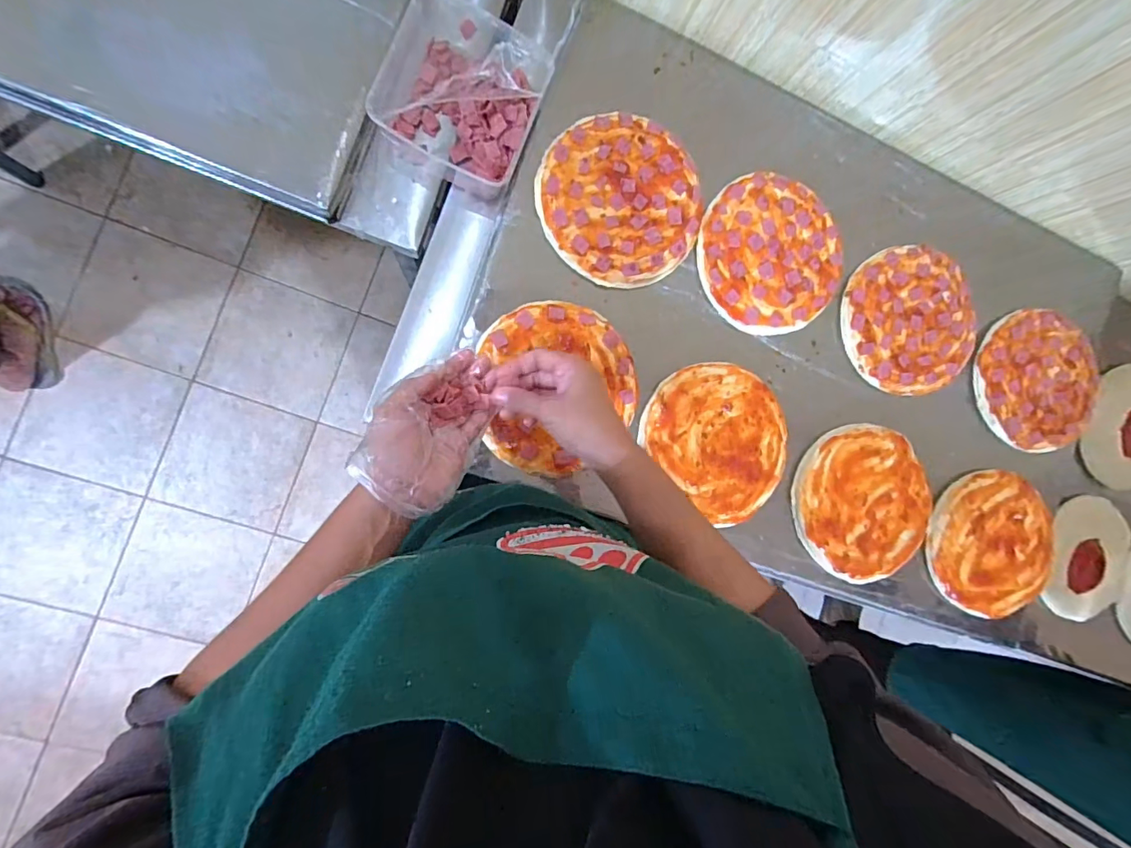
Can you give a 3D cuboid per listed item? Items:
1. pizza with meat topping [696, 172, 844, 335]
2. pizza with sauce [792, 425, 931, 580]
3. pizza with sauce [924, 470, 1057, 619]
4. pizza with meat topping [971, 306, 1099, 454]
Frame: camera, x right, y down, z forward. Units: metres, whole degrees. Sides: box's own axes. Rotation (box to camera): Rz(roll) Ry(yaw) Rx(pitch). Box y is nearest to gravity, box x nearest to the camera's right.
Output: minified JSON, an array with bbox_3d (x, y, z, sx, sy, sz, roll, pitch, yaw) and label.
[{"bbox_3d":[0.264,-0.217,0.622,0.188,0.014,0.194,0,90,-12],"label":"pizza with meat topping"},{"bbox_3d":[0.399,0.104,0.649,0.189,0.022,0.197,0,90,-12],"label":"pizza with sauce"},{"bbox_3d":[0.601,0.170,0.685,0.189,0.021,0.193,0,90,-12],"label":"pizza with sauce"},{"bbox_3d":[0.677,-0.063,0.696,0.178,0.022,0.196,-24,95,-11],"label":"pizza with meat topping"}]

